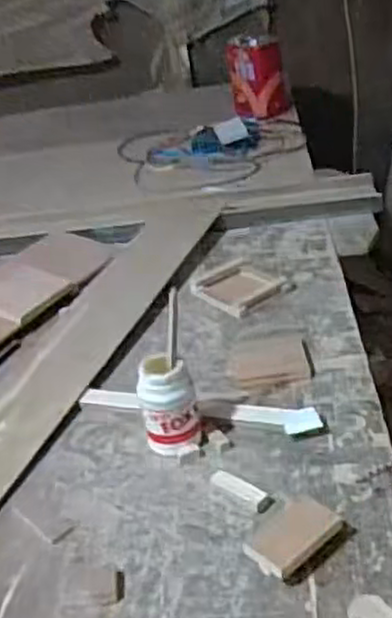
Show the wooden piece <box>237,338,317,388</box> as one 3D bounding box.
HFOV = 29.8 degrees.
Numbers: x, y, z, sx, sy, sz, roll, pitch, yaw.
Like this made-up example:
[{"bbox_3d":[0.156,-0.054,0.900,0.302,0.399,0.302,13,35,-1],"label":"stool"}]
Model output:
[{"bbox_3d":[0.126,0.083,1.209,0.117,0.012,0.134,-5,30,2],"label":"wooden piece"}]

